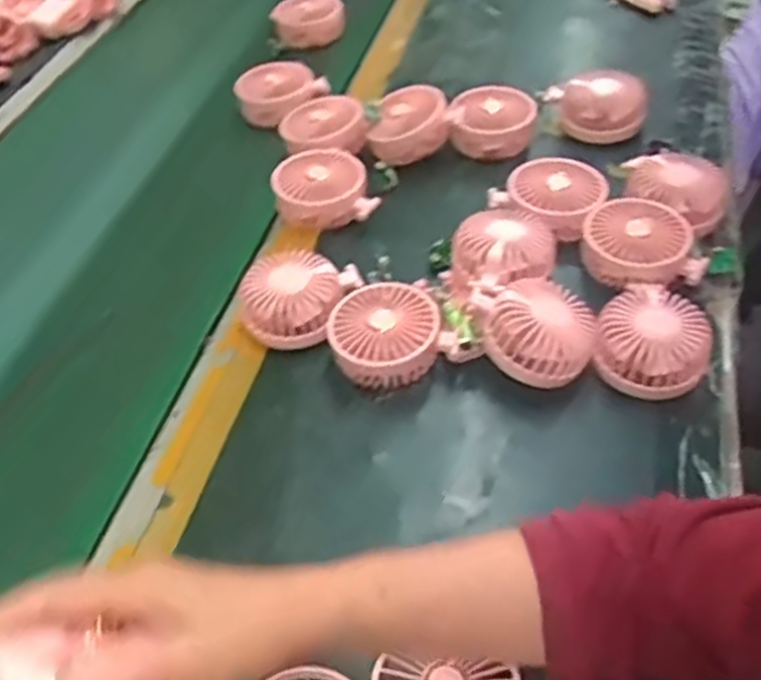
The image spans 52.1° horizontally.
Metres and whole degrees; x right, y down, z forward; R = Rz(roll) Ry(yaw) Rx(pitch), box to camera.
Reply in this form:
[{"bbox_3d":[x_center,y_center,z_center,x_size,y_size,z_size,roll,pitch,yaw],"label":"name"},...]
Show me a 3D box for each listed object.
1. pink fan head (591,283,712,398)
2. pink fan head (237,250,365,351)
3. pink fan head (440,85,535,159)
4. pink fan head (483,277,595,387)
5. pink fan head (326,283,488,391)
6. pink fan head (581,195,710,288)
[{"bbox_3d":[0.214,-0.003,0.604,0.081,0.048,0.089,-3,48,3],"label":"pink fan head"},{"bbox_3d":[-0.074,-0.037,0.665,0.094,0.046,0.088,-3,48,3],"label":"pink fan head"},{"bbox_3d":[0.114,-0.229,0.812,0.082,0.042,0.081,-3,48,3],"label":"pink fan head"},{"bbox_3d":[0.123,-0.006,0.606,0.083,0.054,0.080,8,49,13],"label":"pink fan head"},{"bbox_3d":[0.010,0.001,0.624,0.091,0.046,0.088,-3,48,3],"label":"pink fan head"},{"bbox_3d":[0.224,-0.086,0.670,0.091,0.041,0.089,-10,48,-3],"label":"pink fan head"}]

